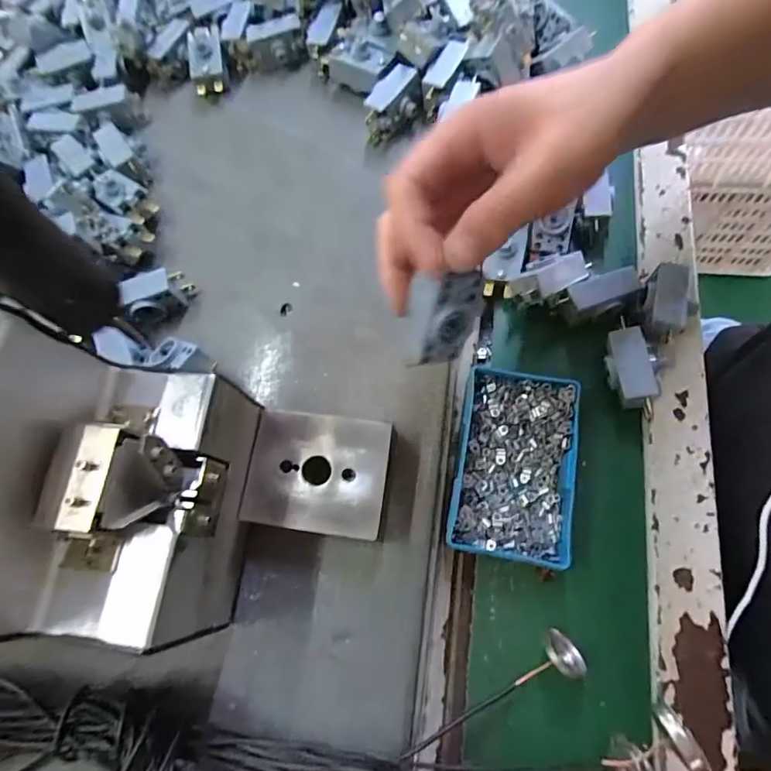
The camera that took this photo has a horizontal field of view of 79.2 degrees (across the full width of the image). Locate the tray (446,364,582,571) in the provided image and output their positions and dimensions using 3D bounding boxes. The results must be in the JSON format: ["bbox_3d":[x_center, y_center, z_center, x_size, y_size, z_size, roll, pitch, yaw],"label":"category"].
[{"bbox_3d":[0.082,0.048,0.293,0.070,0.021,0.114,9,71,10],"label":"tray"}]

